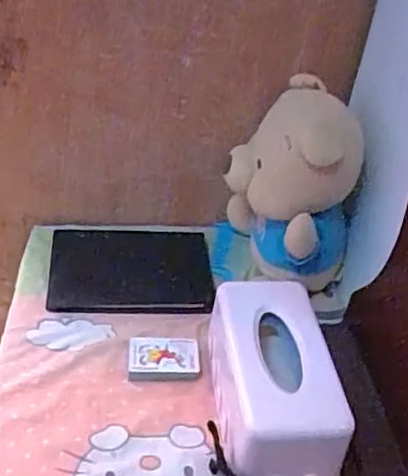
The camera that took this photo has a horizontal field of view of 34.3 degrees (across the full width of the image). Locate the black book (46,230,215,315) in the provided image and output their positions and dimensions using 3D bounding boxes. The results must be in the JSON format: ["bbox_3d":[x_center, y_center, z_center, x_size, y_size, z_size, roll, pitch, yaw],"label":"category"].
[{"bbox_3d":[-0.110,0.048,1.005,0.240,0.017,0.166,3,37,-6],"label":"black book"}]

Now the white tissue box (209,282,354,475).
[{"bbox_3d":[0.081,0.163,0.774,0.123,0.124,0.243,0,38,-10],"label":"white tissue box"}]

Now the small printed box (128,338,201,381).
[{"bbox_3d":[-0.051,0.154,0.841,0.089,0.017,0.061,1,37,-9],"label":"small printed box"}]

